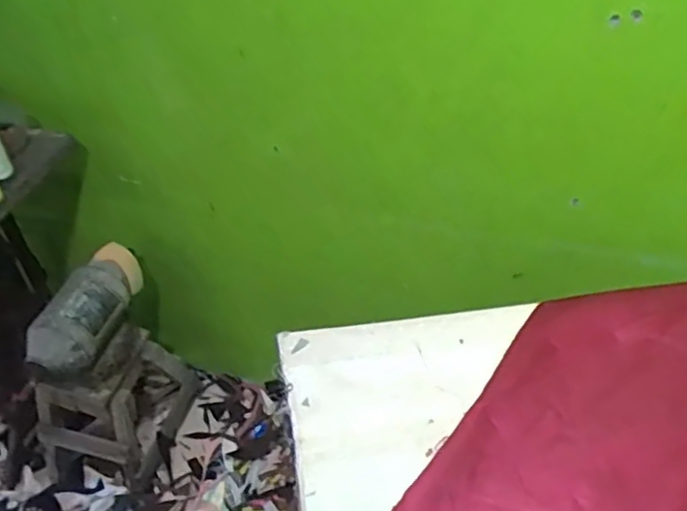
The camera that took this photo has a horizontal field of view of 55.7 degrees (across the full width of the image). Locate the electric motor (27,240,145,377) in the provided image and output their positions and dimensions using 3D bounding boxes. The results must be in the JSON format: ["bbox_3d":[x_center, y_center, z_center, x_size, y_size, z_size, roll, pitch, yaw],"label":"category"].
[{"bbox_3d":[-0.471,0.094,1.211,0.092,0.112,0.288,8,43,14],"label":"electric motor"}]

